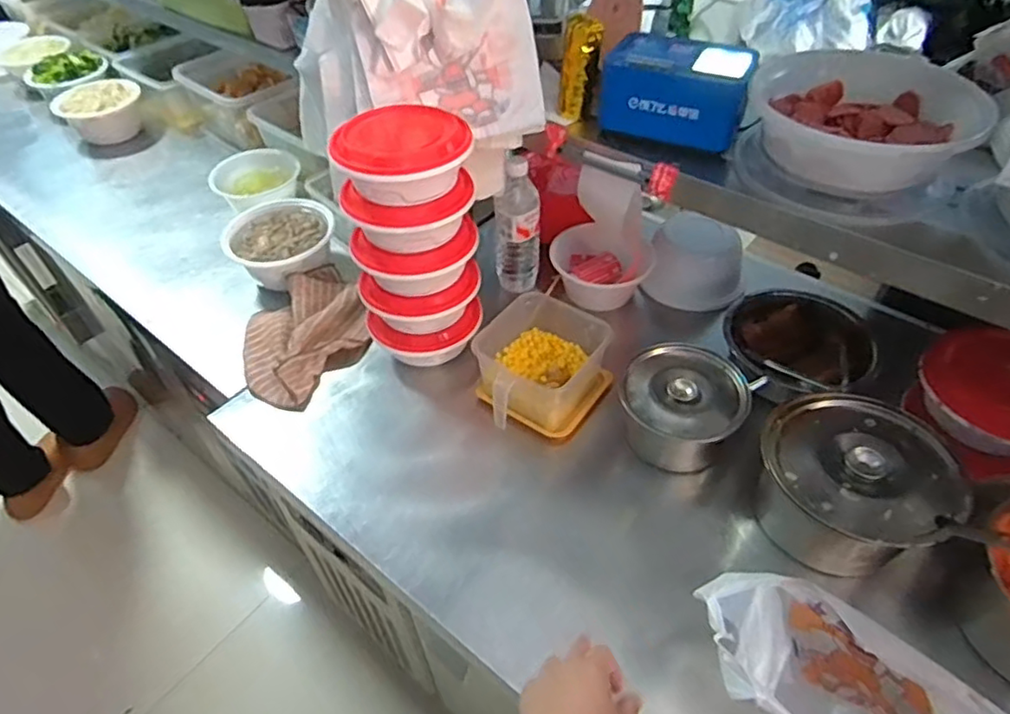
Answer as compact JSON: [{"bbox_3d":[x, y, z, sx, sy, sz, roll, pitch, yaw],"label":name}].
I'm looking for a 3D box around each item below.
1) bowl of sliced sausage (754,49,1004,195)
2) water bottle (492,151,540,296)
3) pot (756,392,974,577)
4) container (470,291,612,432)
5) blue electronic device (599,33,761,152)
[{"bbox_3d":[0.384,-0.260,0.680,0.231,0.069,0.221,-1,47,1],"label":"bowl of sliced sausage"},{"bbox_3d":[0.020,-0.200,0.973,0.069,0.224,0.056,-1,47,1],"label":"water bottle"},{"bbox_3d":[0.378,0.146,0.690,0.196,0.122,0.183,31,55,27],"label":"pot"},{"bbox_3d":[0.049,0.010,0.840,0.154,0.083,0.180,25,53,23],"label":"container"},{"bbox_3d":[0.216,-0.331,0.771,0.176,0.086,0.122,22,52,21],"label":"blue electronic device"}]

